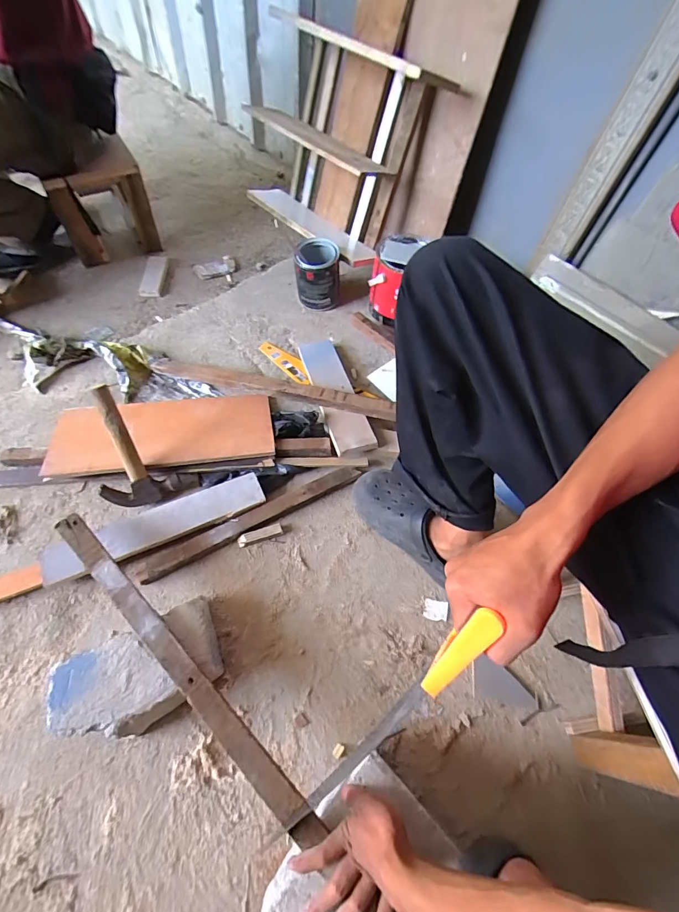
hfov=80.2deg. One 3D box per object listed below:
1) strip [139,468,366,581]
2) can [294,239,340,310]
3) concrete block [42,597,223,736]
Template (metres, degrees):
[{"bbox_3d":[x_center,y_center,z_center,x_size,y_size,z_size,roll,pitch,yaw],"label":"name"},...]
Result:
[{"bbox_3d":[-0.150,0.114,0.728,0.413,0.028,0.038,-25,65,-18],"label":"strip"},{"bbox_3d":[-0.057,-0.447,1.002,0.105,0.137,0.105,2,60,-3],"label":"can"},{"bbox_3d":[-0.275,0.309,0.571,0.210,0.080,0.119,-23,64,-17],"label":"concrete block"}]

